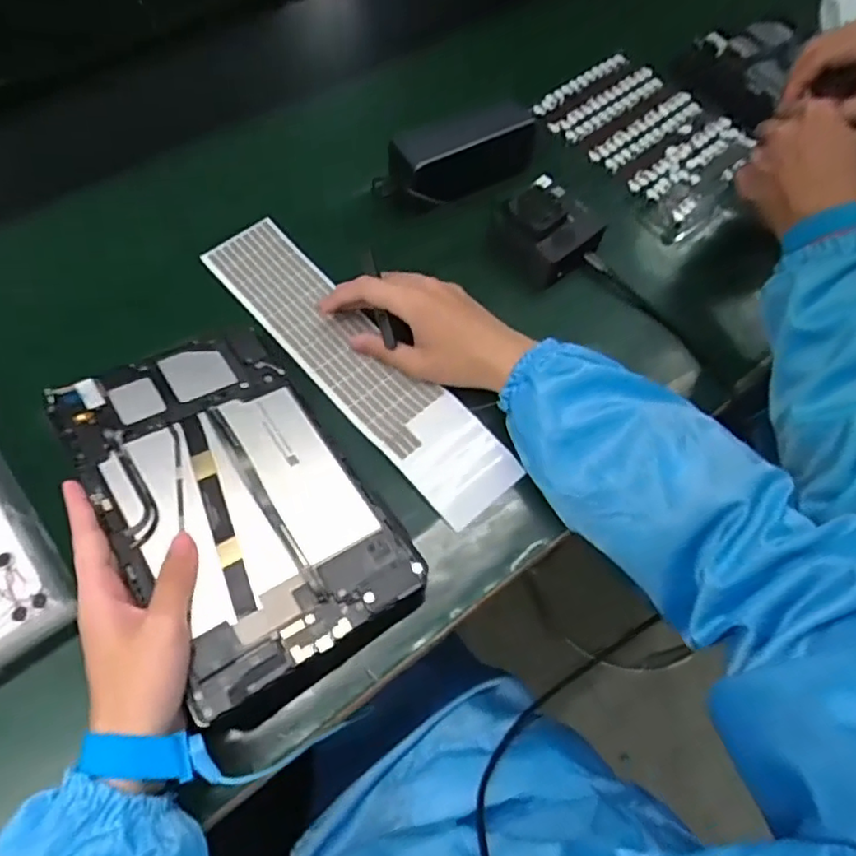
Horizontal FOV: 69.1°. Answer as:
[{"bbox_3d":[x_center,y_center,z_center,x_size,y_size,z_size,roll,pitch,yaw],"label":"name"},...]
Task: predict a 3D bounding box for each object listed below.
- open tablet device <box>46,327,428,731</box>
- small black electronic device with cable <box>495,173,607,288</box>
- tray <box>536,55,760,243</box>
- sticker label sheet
[{"bbox_3d":[-0.121,0.041,0.397,0.150,0.008,0.244,-27,66,-26],"label":"open tablet device"},{"bbox_3d":[0.100,-0.171,0.521,0.075,0.037,0.077,-36,71,-19],"label":"small black electronic device with cable"},{"bbox_3d":[0.206,-0.281,0.593,0.157,0.009,0.196,-38,72,-20],"label":"tray"},{"bbox_3d":[-0.060,-0.056,0.491,0.071,0.009,0.317,-38,69,-18],"label":"sticker label sheet"}]

